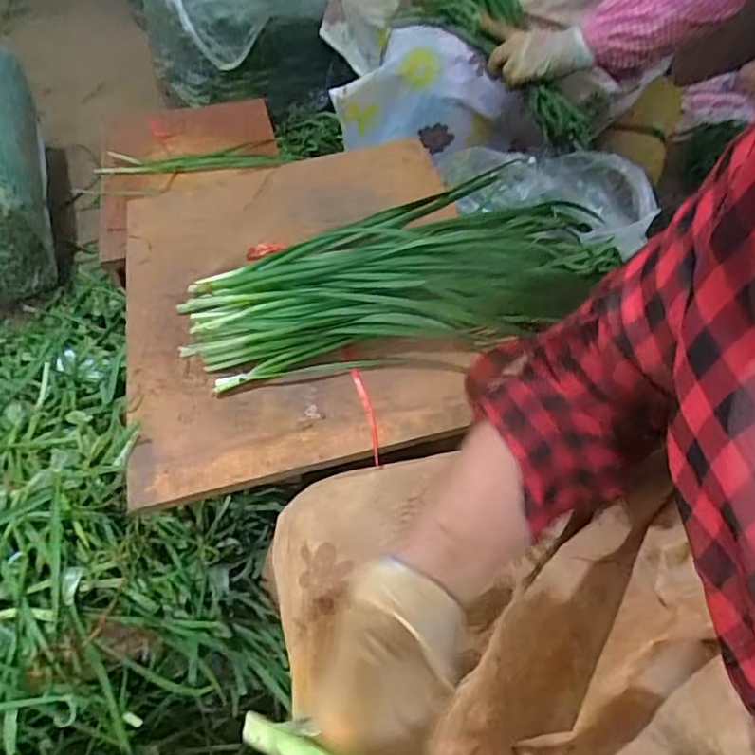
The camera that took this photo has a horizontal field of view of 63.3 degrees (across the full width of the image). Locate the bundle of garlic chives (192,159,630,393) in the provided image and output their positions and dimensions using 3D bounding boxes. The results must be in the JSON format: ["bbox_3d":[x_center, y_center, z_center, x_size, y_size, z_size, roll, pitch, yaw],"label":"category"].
[{"bbox_3d":[0.025,-0.108,0.631,0.451,0.053,0.212,-11,56,-6],"label":"bundle of garlic chives"}]

